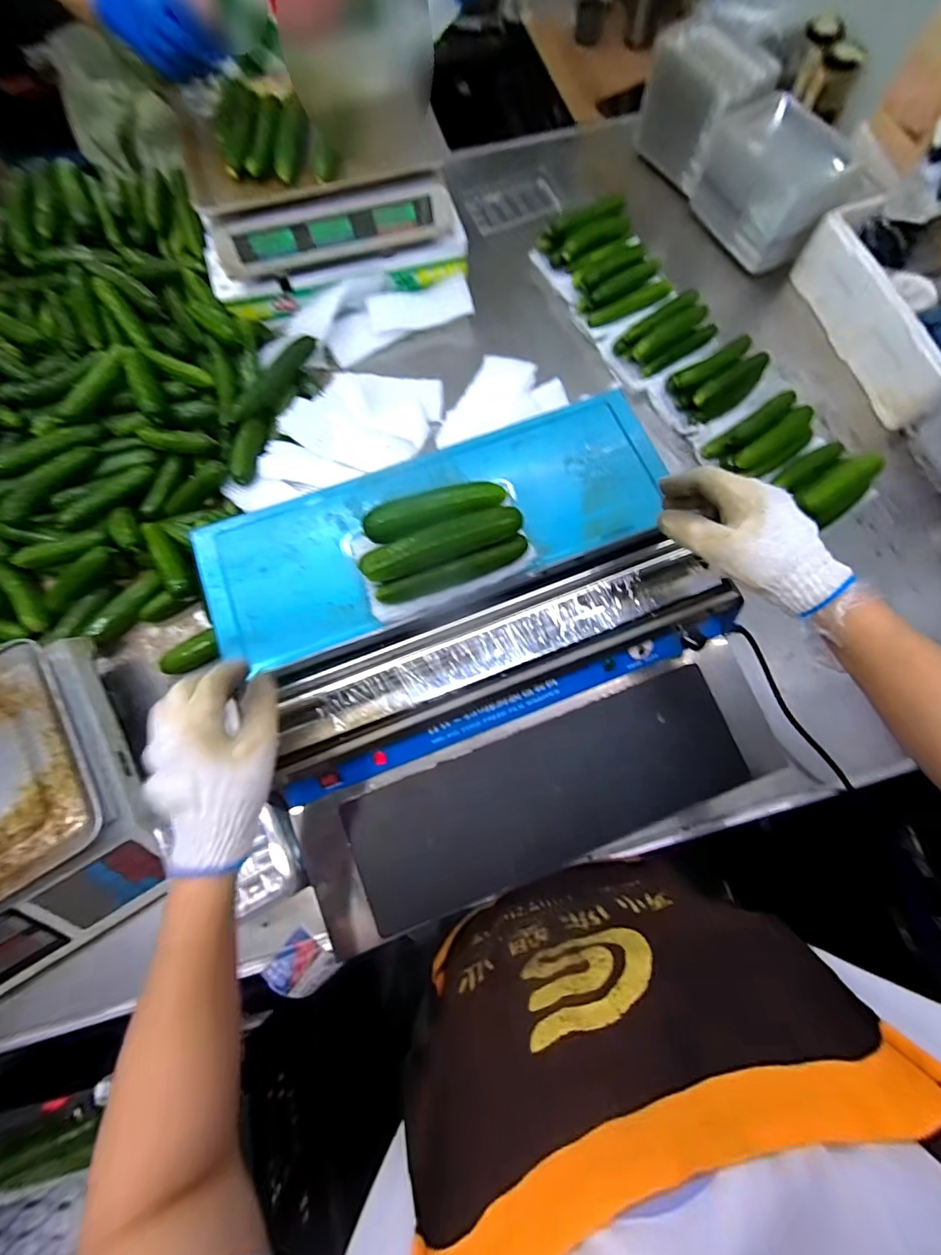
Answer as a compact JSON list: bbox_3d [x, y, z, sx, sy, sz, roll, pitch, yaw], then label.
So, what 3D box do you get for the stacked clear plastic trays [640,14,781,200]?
[{"bbox_3d":[0.399,-0.900,0.822,0.122,0.148,0.198,-33,75,-9],"label":"stacked clear plastic trays"}]

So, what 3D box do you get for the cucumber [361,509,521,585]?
[{"bbox_3d":[-0.024,-0.075,0.411,0.142,0.026,0.029,-22,74,-6],"label":"cucumber"}]

